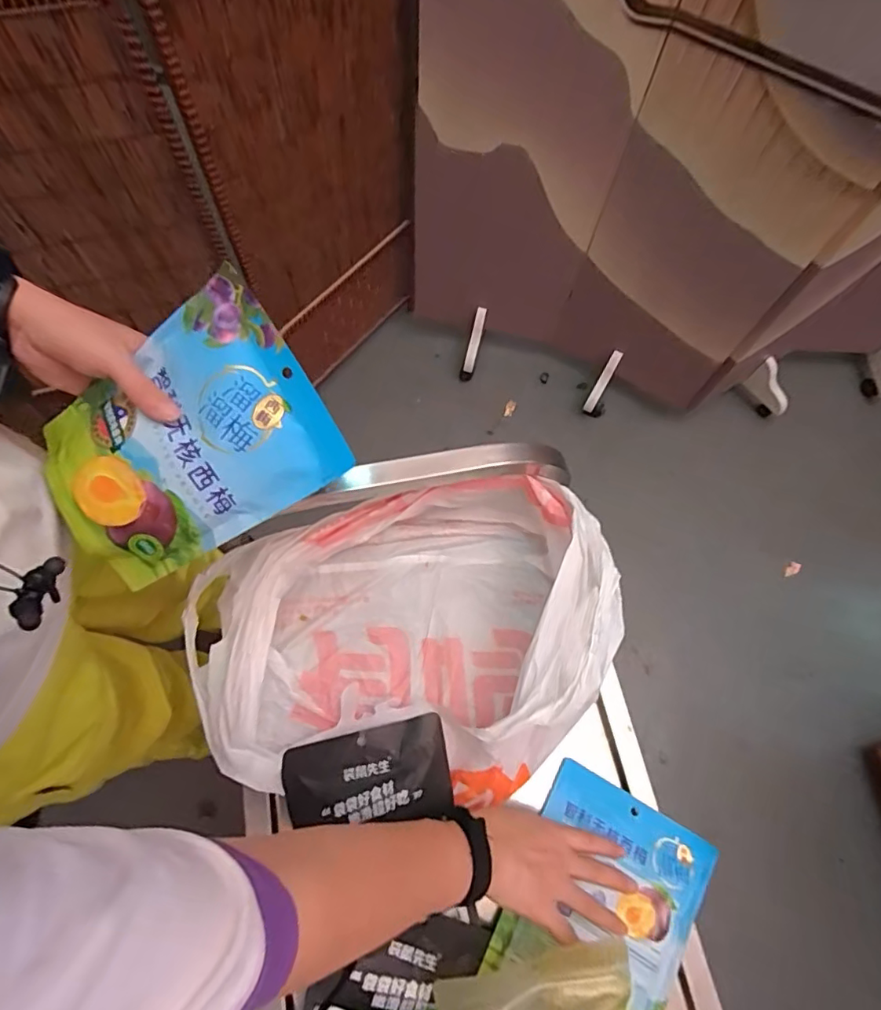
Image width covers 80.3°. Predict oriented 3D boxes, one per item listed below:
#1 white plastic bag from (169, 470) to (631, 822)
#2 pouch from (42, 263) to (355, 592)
[{"bbox_3d":[-0.032,0.134,0.512,0.436,0.137,0.301,-9,69,-6],"label":"white plastic bag"},{"bbox_3d":[-0.187,-0.044,0.378,0.206,0.021,0.153,-30,92,10],"label":"pouch"}]

